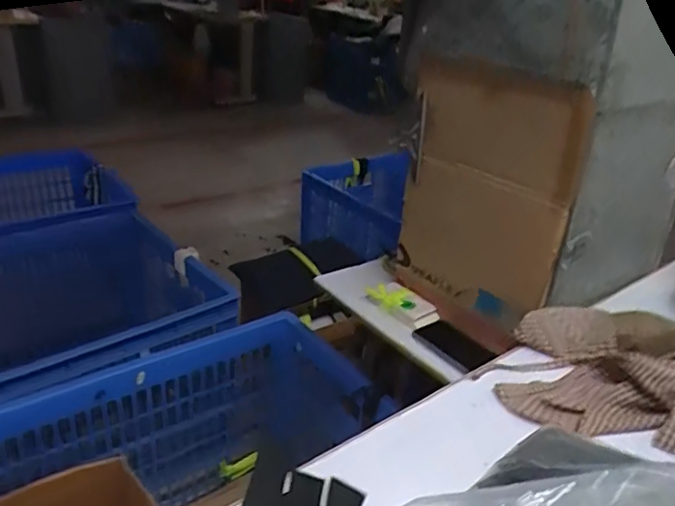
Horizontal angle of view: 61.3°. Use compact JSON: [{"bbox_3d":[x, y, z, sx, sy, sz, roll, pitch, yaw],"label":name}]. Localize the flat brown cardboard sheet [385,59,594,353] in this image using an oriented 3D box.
[{"bbox_3d":[0.222,-0.063,0.882,0.089,0.396,0.299,-13,32,-33],"label":"flat brown cardboard sheet"}]

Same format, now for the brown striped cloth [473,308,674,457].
[{"bbox_3d":[0.399,0.135,0.711,0.368,0.113,0.201,11,27,11],"label":"brown striped cloth"}]

